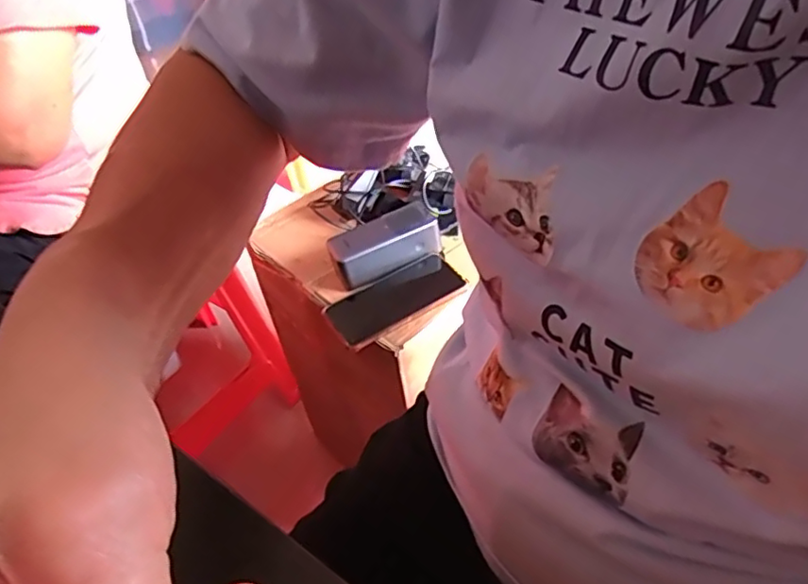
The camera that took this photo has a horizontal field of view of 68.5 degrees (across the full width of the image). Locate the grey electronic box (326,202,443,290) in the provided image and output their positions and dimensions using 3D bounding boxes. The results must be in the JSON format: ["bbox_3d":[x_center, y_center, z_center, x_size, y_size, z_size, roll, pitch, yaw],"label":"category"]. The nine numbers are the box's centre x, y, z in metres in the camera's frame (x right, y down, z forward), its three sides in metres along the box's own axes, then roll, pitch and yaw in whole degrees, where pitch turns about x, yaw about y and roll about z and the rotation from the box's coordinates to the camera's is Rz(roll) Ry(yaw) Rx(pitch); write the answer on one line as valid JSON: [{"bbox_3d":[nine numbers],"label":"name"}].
[{"bbox_3d":[-0.024,-0.057,0.710,0.123,0.053,0.057,-23,44,-16],"label":"grey electronic box"}]

